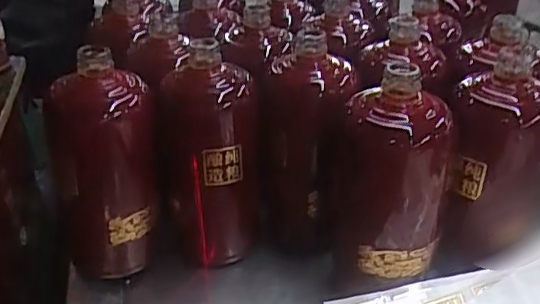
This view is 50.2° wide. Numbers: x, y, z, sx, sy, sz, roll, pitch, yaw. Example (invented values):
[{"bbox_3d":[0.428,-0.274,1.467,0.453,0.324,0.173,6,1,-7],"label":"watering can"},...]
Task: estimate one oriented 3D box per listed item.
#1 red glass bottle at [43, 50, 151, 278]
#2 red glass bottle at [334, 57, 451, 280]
[{"bbox_3d":[-0.128,0.010,0.456,0.078,0.167,0.070,-10,30,-8],"label":"red glass bottle"},{"bbox_3d":[0.089,0.024,0.433,0.080,0.166,0.082,-9,30,-7],"label":"red glass bottle"}]

